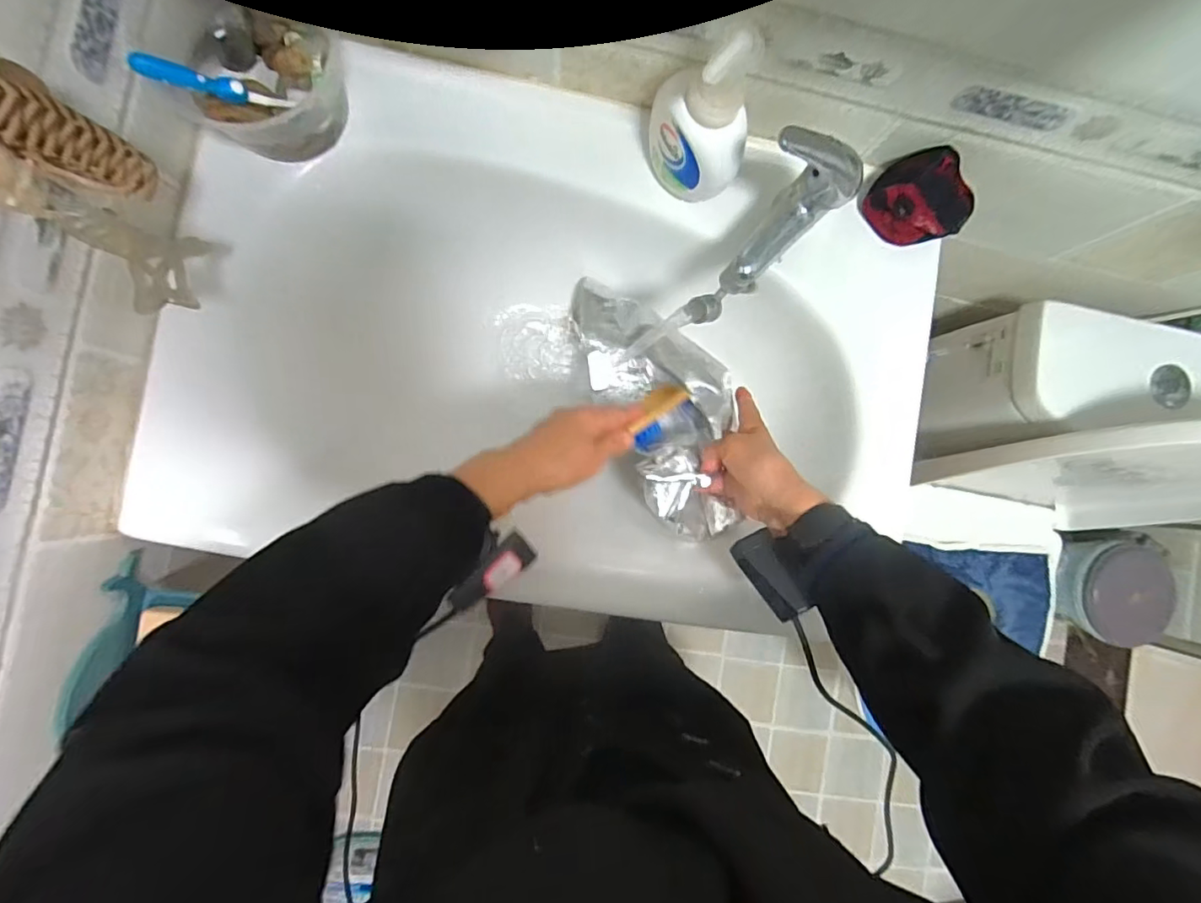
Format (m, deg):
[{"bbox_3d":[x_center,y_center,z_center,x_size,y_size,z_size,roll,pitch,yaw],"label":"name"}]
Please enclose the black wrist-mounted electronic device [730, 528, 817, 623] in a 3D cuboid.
[{"bbox_3d":[0.135,0.099,0.429,0.030,0.022,0.069,-28,71,-6],"label":"black wrist-mounted electronic device"}]

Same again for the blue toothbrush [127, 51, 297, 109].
[{"bbox_3d":[-0.293,-0.281,0.415,0.106,0.015,0.012,-15,89,-48],"label":"blue toothbrush"}]

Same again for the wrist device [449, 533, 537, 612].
[{"bbox_3d":[-0.080,0.092,0.399,0.069,0.016,0.025,-42,93,-27],"label":"wrist device"}]

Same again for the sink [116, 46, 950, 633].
[{"bbox_3d":[-0.030,-0.099,0.583,0.687,0.176,0.443,11,87,-5],"label":"sink"}]

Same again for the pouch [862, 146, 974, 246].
[{"bbox_3d":[0.304,-0.238,0.511,0.067,0.060,0.087,-40,92,-6],"label":"pouch"}]

